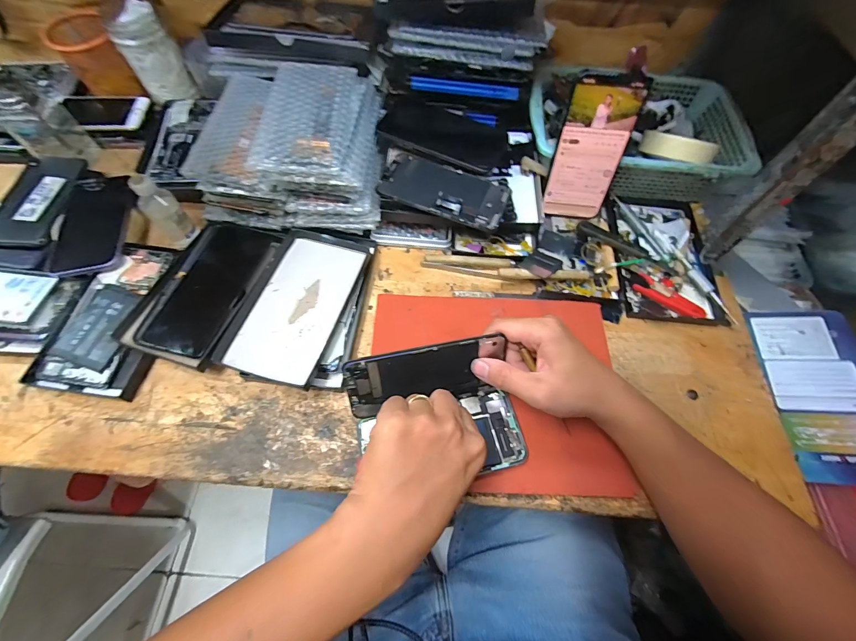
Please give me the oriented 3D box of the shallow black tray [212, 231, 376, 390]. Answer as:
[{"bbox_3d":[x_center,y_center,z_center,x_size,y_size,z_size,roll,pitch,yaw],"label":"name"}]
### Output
[{"bbox_3d":[-0.138,-0.024,0.396,0.102,0.010,0.185,16,63,5],"label":"shallow black tray"}]

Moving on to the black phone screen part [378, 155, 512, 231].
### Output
[{"bbox_3d":[0.020,-0.153,0.421,0.142,0.014,0.070,22,69,6],"label":"black phone screen part"}]

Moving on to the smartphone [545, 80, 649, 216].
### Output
[{"bbox_3d":[0.190,-0.195,0.433,0.077,0.156,0.006,7,46,7],"label":"smartphone"}]

